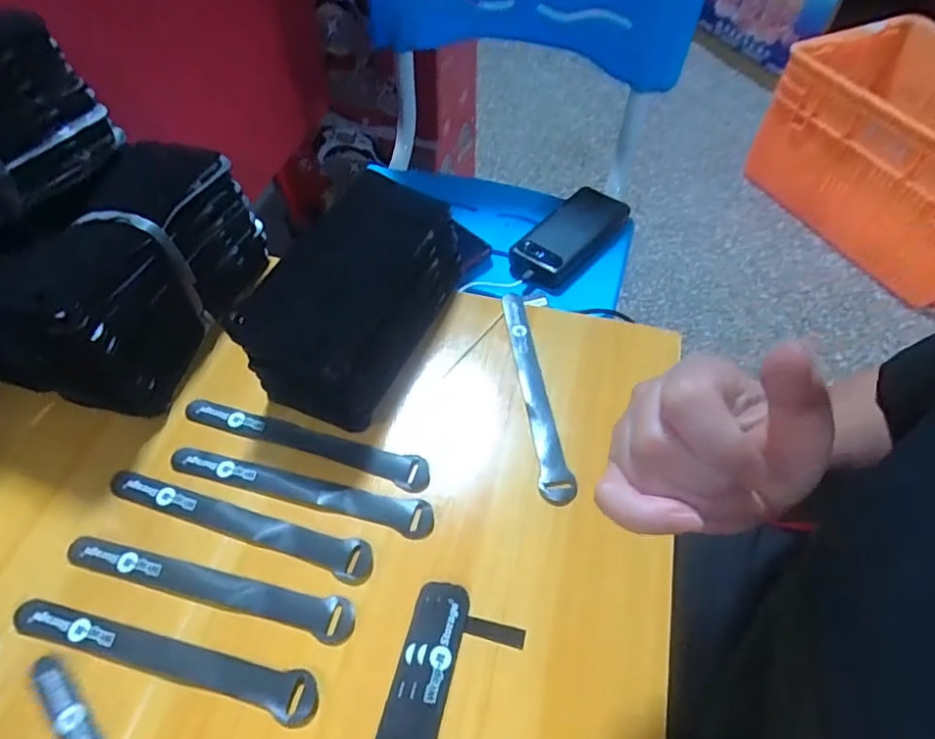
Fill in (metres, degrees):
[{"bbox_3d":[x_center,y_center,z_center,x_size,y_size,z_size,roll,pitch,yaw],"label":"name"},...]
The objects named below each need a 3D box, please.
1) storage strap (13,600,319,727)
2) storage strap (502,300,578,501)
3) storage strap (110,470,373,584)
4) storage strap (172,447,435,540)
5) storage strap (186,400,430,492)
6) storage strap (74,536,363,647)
[{"bbox_3d":[-0.186,0.174,0.340,0.198,0.004,0.025,11,55,7],"label":"storage strap"},{"bbox_3d":[0.052,0.012,0.454,0.025,0.007,0.197,-1,51,-13],"label":"storage strap"},{"bbox_3d":[-0.161,0.107,0.393,0.202,0.004,0.025,13,59,12],"label":"storage strap"},{"bbox_3d":[-0.122,0.086,0.409,0.201,0.004,0.025,12,56,11],"label":"storage strap"},{"bbox_3d":[-0.123,0.053,0.428,0.199,0.008,0.026,16,56,12],"label":"storage strap"},{"bbox_3d":[-0.171,0.139,0.369,0.200,0.004,0.024,12,58,10],"label":"storage strap"}]

